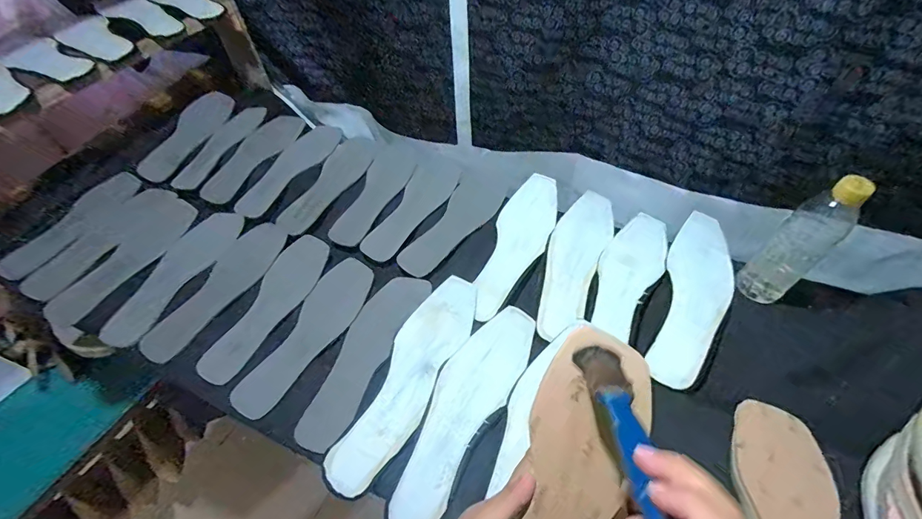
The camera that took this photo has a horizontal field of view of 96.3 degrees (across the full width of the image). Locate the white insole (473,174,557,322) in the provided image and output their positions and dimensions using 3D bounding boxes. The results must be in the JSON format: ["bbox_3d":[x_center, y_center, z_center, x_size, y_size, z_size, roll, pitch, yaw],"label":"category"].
[{"bbox_3d":[0.086,-0.030,0.621,0.079,0.011,0.288,22,59,13],"label":"white insole"}]

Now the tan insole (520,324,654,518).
[{"bbox_3d":[0.073,0.166,0.294,0.072,0.013,0.230,20,84,18],"label":"tan insole"}]

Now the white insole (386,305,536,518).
[{"bbox_3d":[0.005,0.163,0.475,0.079,0.007,0.273,26,57,21],"label":"white insole"}]

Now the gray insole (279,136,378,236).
[{"bbox_3d":[-0.223,-0.144,0.733,0.079,0.007,0.251,14,53,14],"label":"gray insole"}]

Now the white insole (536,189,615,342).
[{"bbox_3d":[0.166,-0.004,0.607,0.077,0.011,0.272,20,59,19],"label":"white insole"}]

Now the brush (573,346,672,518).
[{"bbox_3d":[0.093,0.095,0.230,0.027,0.009,0.158,1,19,3],"label":"brush"}]

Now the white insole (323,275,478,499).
[{"bbox_3d":[-0.060,0.135,0.499,0.074,0.006,0.279,28,61,12],"label":"white insole"}]

